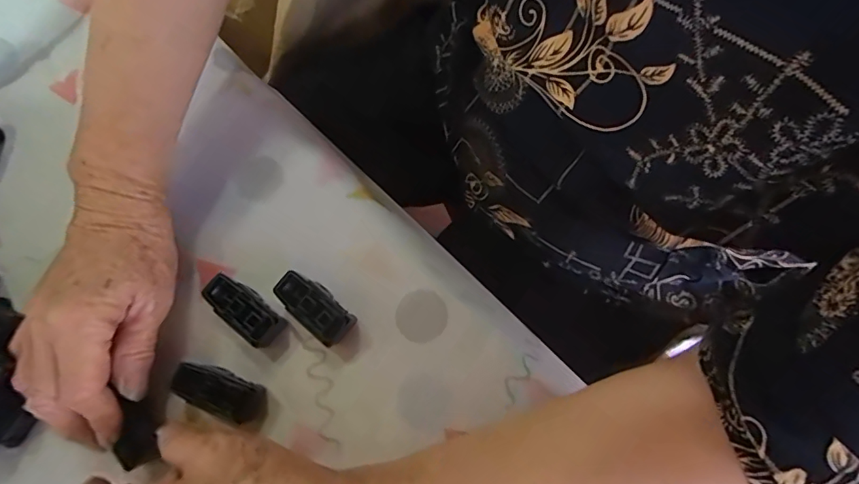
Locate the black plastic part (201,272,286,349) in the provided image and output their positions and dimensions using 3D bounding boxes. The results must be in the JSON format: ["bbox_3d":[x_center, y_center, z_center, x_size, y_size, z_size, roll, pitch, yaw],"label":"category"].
[{"bbox_3d":[-0.115,0.043,0.303,0.051,0.019,0.023,38,80,10],"label":"black plastic part"}]

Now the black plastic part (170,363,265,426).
[{"bbox_3d":[-0.125,0.090,0.291,0.055,0.019,0.023,20,77,6],"label":"black plastic part"}]

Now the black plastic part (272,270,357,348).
[{"bbox_3d":[-0.070,0.041,0.300,0.052,0.024,0.024,39,80,10],"label":"black plastic part"}]

